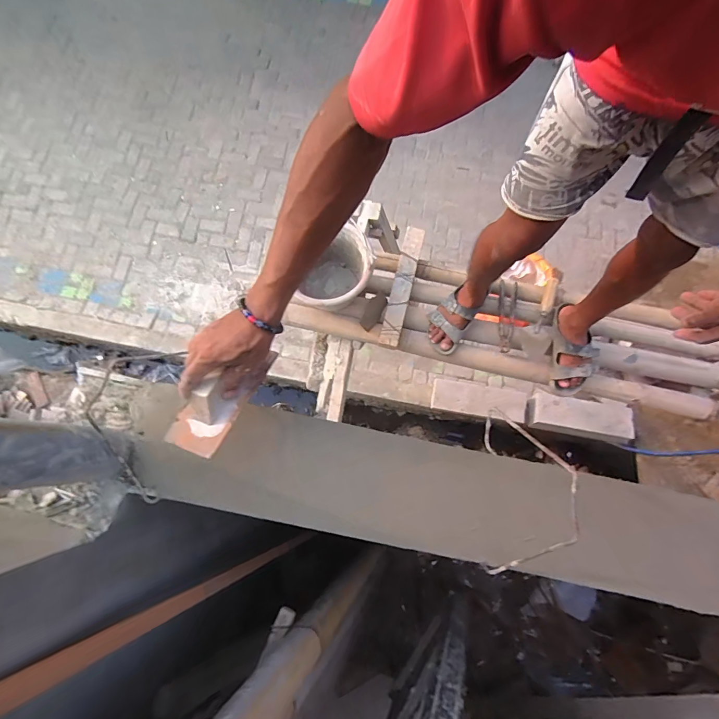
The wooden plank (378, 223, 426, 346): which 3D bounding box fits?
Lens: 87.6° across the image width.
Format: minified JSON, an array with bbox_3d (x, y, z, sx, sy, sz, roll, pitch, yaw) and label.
[{"bbox_3d":[0.126,-0.219,1.103,0.058,0.026,0.371,14,78,2],"label":"wooden plank"}]

